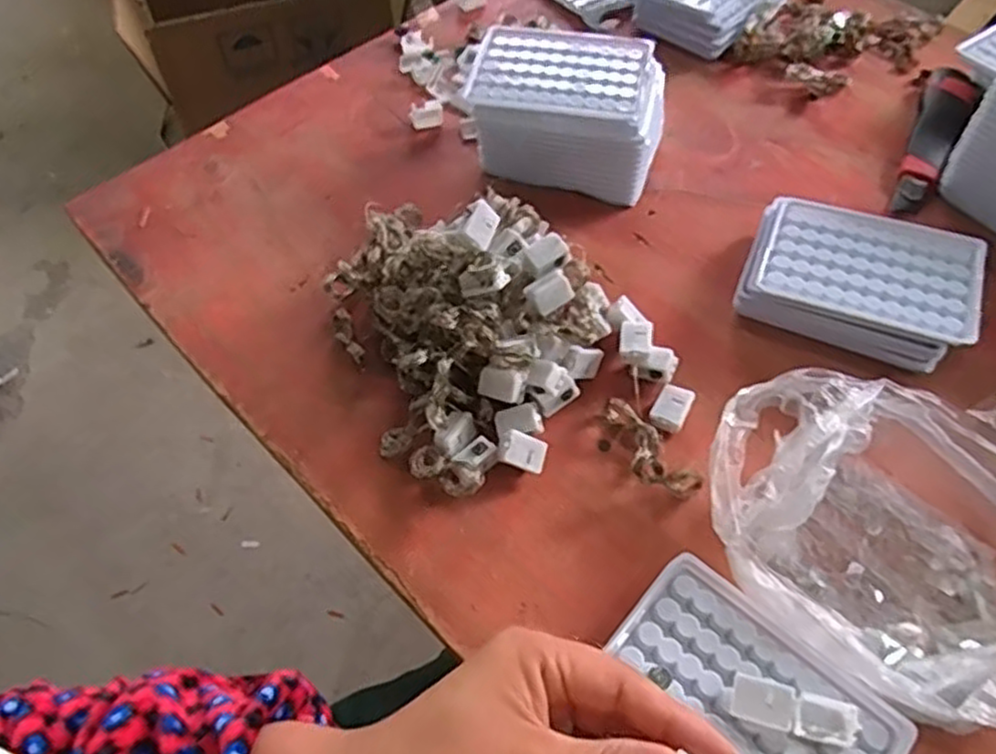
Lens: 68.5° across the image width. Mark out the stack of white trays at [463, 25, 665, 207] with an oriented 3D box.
[{"bbox_3d":[0.053,-0.205,0.572,0.146,0.075,0.103,15,57,11],"label":"stack of white trays"}]

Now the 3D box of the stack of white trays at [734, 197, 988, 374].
[{"bbox_3d":[0.240,-0.065,0.492,0.138,0.043,0.096,19,58,13],"label":"stack of white trays"}]

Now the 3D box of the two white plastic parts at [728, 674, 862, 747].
[{"bbox_3d":[0.138,0.155,0.339,0.056,0.005,0.019,11,57,8],"label":"two white plastic parts"}]

